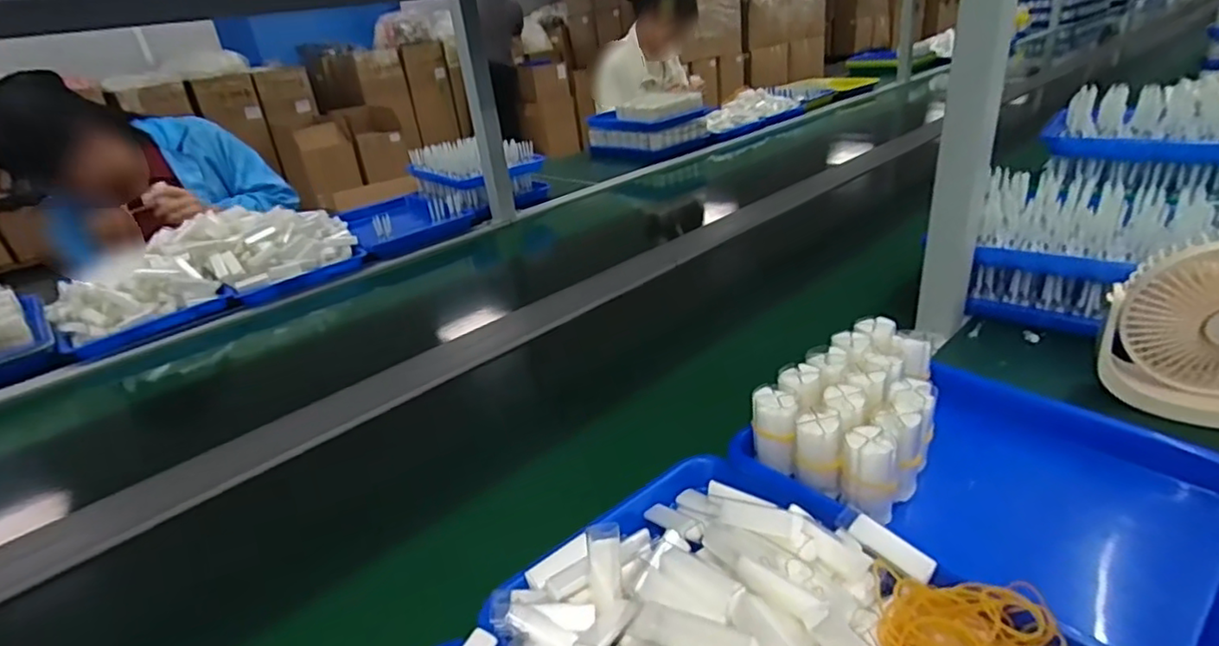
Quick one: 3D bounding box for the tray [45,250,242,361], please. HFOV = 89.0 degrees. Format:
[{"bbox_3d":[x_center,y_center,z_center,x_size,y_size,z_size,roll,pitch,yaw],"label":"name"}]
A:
[{"bbox_3d":[-0.824,-0.052,1.078,0.239,0.098,0.234,-28,34,-36],"label":"tray"}]

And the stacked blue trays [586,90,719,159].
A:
[{"bbox_3d":[0.110,-0.598,1.848,0.250,0.166,0.320,-27,33,-34],"label":"stacked blue trays"}]

